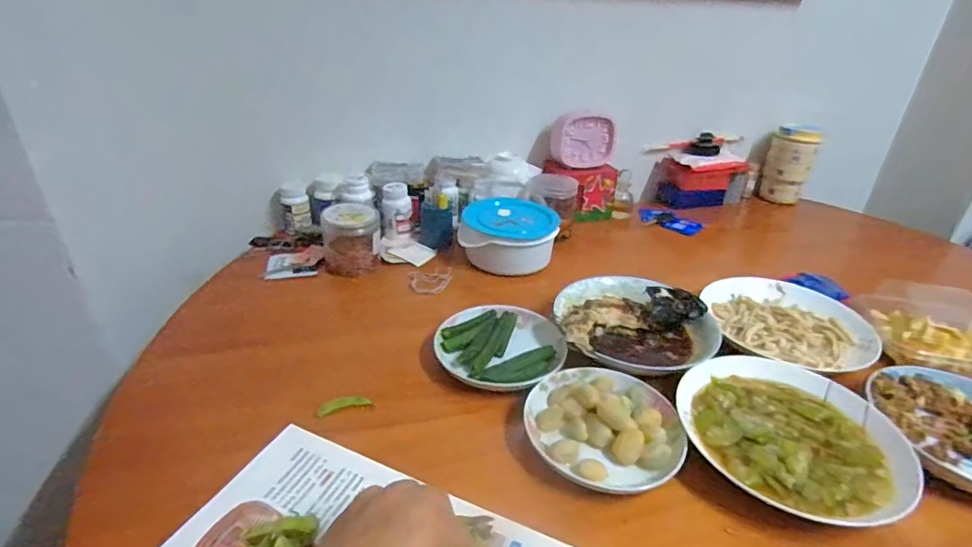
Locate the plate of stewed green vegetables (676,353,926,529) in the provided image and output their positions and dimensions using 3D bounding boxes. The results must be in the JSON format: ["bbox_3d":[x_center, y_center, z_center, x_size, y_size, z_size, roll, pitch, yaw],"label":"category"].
[{"bbox_3d":[0.302,0.155,0.508,0.202,0.029,0.184,2,29,-1],"label":"plate of stewed green vegetables"}]

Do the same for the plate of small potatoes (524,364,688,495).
[{"bbox_3d":[0.120,0.144,0.509,0.149,0.037,0.137,2,29,-1],"label":"plate of small potatoes"}]

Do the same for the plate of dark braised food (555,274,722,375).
[{"bbox_3d":[0.189,0.051,0.649,0.192,0.036,0.193,1,34,0],"label":"plate of dark braised food"}]

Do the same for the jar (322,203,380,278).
[{"bbox_3d":[-0.209,-0.056,0.784,0.081,0.083,0.069,-12,32,-24],"label":"jar"}]

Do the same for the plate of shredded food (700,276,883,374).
[{"bbox_3d":[0.395,0.064,0.676,0.203,0.029,0.178,19,33,27],"label":"plate of shredded food"}]

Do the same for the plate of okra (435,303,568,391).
[{"bbox_3d":[0.019,0.081,0.612,0.149,0.029,0.144,2,29,-1],"label":"plate of okra"}]

